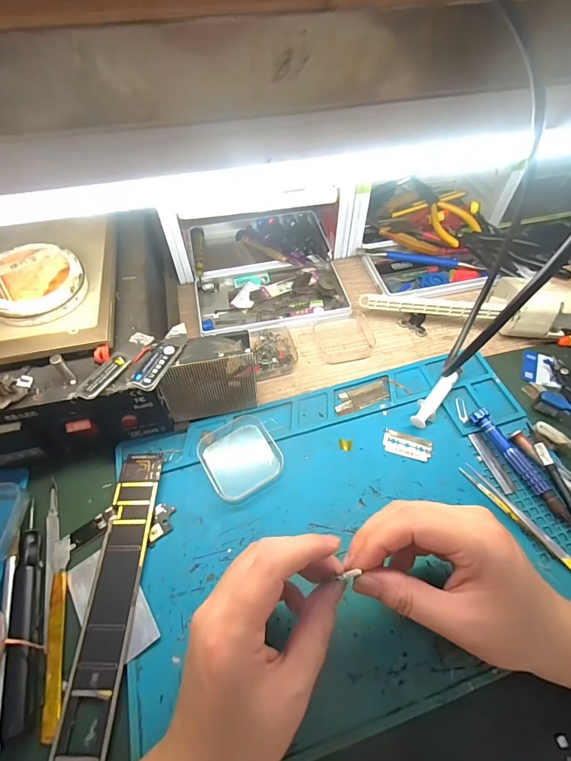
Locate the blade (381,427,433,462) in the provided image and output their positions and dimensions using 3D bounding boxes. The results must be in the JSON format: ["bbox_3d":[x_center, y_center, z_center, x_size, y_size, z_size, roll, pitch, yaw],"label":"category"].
[{"bbox_3d":[0.112,0.059,0.337,0.044,0.004,0.022,16,57,11],"label":"blade"}]

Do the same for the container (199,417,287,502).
[{"bbox_3d":[-0.041,0.067,0.331,0.065,0.011,0.070,-26,59,-16],"label":"container"}]

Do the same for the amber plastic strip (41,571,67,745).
[{"bbox_3d":[-0.160,0.186,0.254,0.012,0.004,0.096,-13,56,-8],"label":"amber plastic strip"}]

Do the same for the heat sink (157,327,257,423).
[{"bbox_3d":[-0.067,0.000,0.328,0.080,0.085,0.030,-11,56,-6],"label":"heat sink"}]

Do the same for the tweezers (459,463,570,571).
[{"bbox_3d":[0.198,0.119,0.292,0.010,0.009,0.132,-33,61,-20],"label":"tweezers"}]

